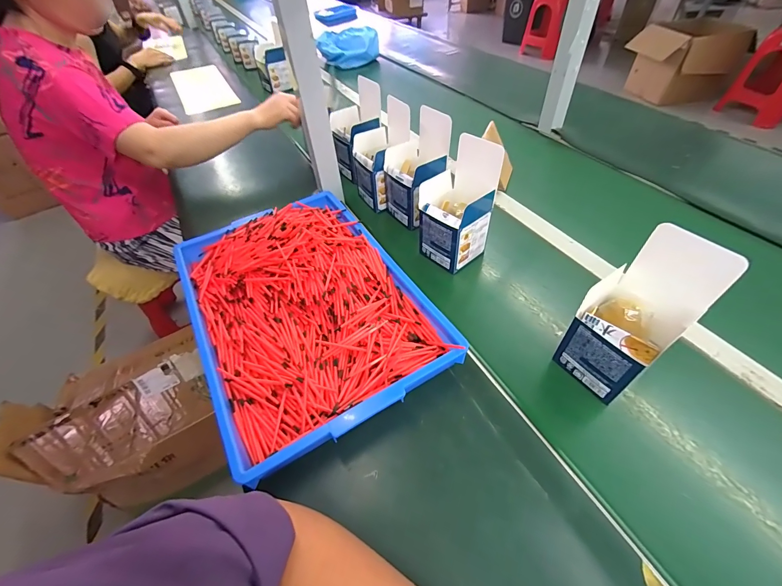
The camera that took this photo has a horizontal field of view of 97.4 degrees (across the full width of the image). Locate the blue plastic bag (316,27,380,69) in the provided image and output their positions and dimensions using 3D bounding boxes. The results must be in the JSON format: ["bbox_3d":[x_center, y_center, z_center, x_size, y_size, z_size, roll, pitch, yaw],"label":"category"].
[{"bbox_3d":[-0.170,-0.938,1.333,0.217,0.123,0.108,13,50,14],"label":"blue plastic bag"}]

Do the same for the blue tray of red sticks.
[{"bbox_3d":[-0.128,0.008,0.505,0.295,0.063,0.422,-25,52,-18],"label":"blue tray of red sticks"}]

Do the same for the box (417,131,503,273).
[{"bbox_3d":[0.103,-0.137,0.541,0.092,0.172,0.098,-34,55,-24],"label":"box"}]

